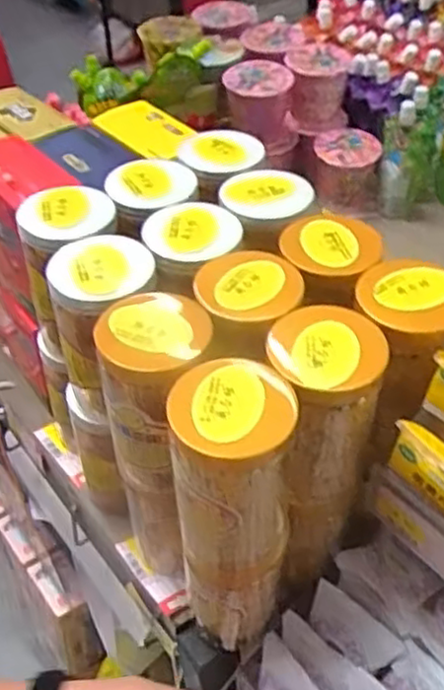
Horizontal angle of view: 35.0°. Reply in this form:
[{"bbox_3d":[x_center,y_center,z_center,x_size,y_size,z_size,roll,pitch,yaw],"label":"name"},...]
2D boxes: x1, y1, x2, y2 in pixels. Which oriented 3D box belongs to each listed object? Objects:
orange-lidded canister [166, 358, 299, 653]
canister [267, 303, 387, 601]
[{"bbox_3d":[0.008,0.131,0.540,0.075,0.277,0.084,-1,46,1],"label":"orange-lidded canister"},{"bbox_3d":[0.073,0.093,0.574,0.085,0.269,0.077,-28,51,-23],"label":"canister"}]

